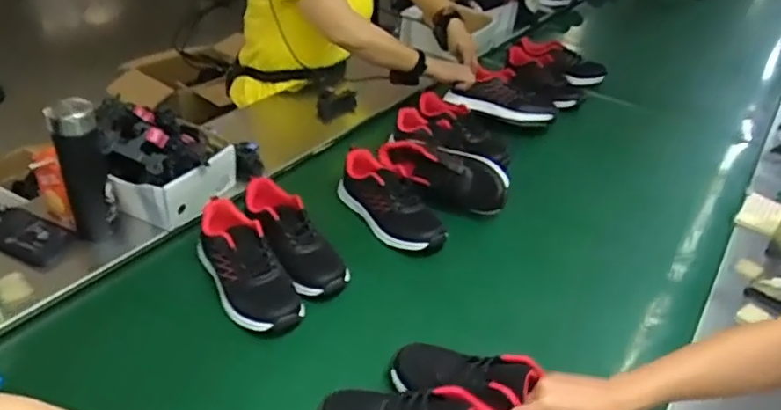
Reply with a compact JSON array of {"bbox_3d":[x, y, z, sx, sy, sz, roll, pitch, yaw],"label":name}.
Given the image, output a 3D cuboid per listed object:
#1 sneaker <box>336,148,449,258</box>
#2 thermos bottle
[{"bbox_3d":[-0.003,-0.005,1.109,0.100,0.093,0.250,-18,43,-30],"label":"sneaker"},{"bbox_3d":[-0.481,-0.059,0.940,0.068,0.218,0.064,-15,41,-26],"label":"thermos bottle"}]

